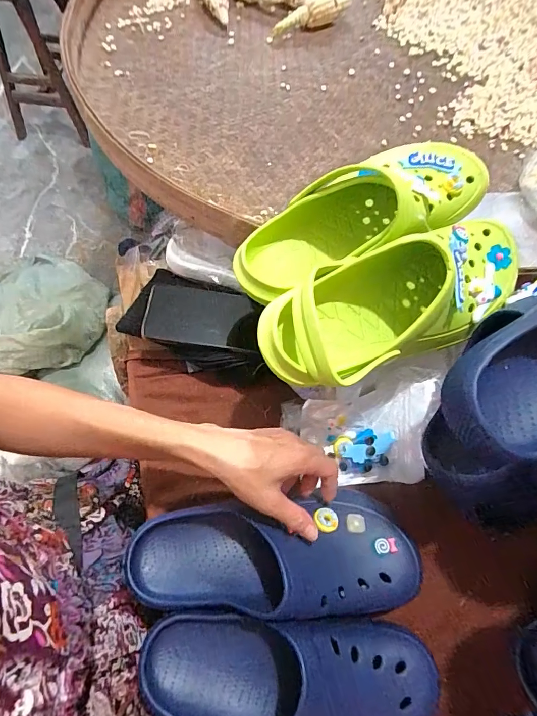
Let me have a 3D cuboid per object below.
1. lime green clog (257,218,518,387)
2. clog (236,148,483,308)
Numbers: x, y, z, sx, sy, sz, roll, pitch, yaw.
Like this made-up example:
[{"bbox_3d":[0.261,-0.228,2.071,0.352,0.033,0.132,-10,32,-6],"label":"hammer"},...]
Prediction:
[{"bbox_3d":[0.129,-0.057,0.369,0.288,0.090,0.110,-29,69,-14],"label":"lime green clog"},{"bbox_3d":[0.098,-0.143,0.408,0.283,0.095,0.110,-32,70,-15],"label":"clog"}]

